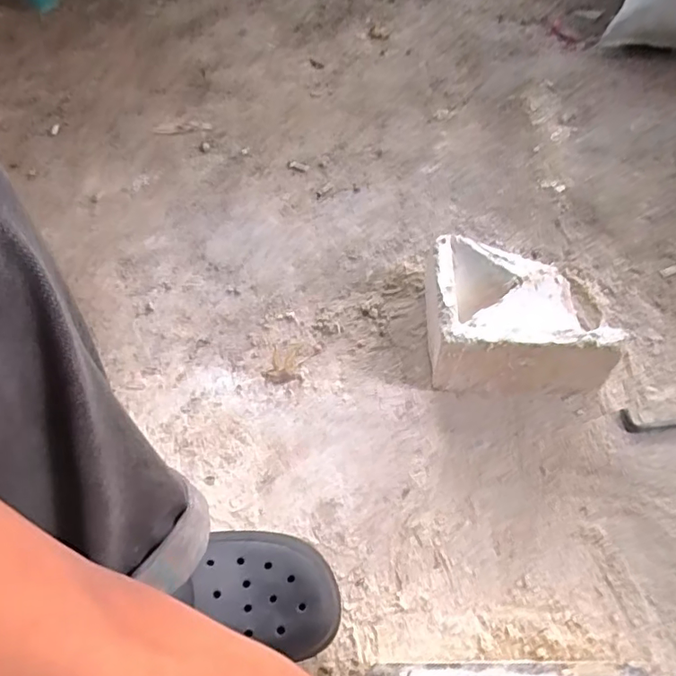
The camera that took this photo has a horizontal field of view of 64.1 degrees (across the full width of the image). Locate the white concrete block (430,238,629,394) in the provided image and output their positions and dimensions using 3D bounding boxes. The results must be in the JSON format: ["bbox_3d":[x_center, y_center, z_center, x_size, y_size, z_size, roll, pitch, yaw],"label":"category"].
[{"bbox_3d":[0.211,-0.032,0.660,0.195,0.105,0.179,-1,57,5],"label":"white concrete block"}]

